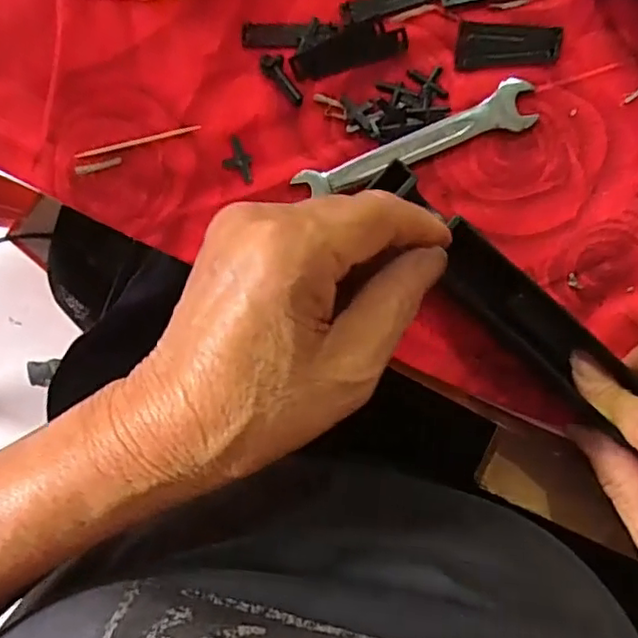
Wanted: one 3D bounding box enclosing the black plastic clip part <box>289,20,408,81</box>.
[{"bbox_3d":[0.013,-0.125,0.283,0.053,0.004,0.017,-16,91,4],"label":"black plastic clip part"}]

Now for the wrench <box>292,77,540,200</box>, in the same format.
[{"bbox_3d":[0.046,-0.079,0.280,0.111,0.010,0.021,-23,91,4],"label":"wrench"}]

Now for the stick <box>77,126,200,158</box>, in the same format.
[{"bbox_3d":[-0.085,-0.084,0.289,0.060,0.005,0.004,-13,92,4],"label":"stick"}]

